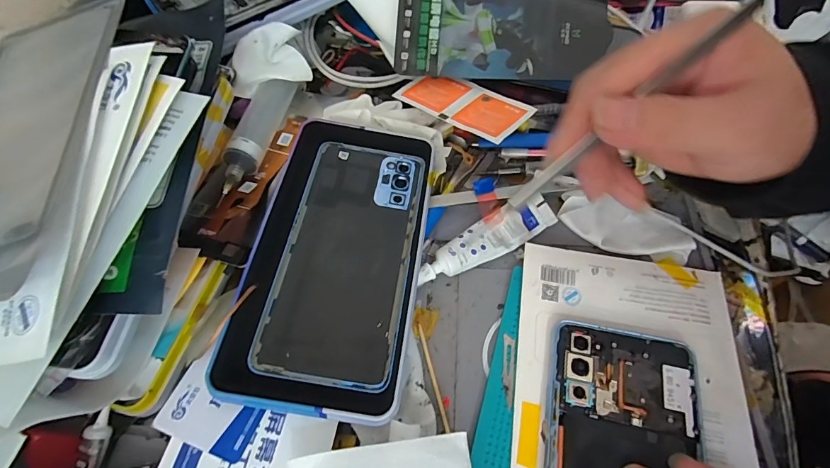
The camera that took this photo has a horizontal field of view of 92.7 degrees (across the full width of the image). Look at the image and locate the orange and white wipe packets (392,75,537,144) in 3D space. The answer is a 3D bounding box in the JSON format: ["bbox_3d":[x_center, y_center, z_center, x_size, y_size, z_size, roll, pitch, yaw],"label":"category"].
[{"bbox_3d":[0.036,-0.099,0.296,0.097,0.006,0.047,34,62,27],"label":"orange and white wipe packets"}]

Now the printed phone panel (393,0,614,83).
[{"bbox_3d":[0.066,-0.155,0.306,0.159,0.010,0.075,4,86,4],"label":"printed phone panel"}]

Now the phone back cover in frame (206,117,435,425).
[{"bbox_3d":[-0.048,0.006,0.240,0.102,0.020,0.186,5,61,6],"label":"phone back cover in frame"}]

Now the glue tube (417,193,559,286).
[{"bbox_3d":[0.045,0.003,0.262,0.097,0.015,0.027,-25,62,-11],"label":"glue tube"}]

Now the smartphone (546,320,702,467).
[{"bbox_3d":[0.096,0.122,0.189,0.072,0.007,0.158,16,63,12],"label":"smartphone"}]

